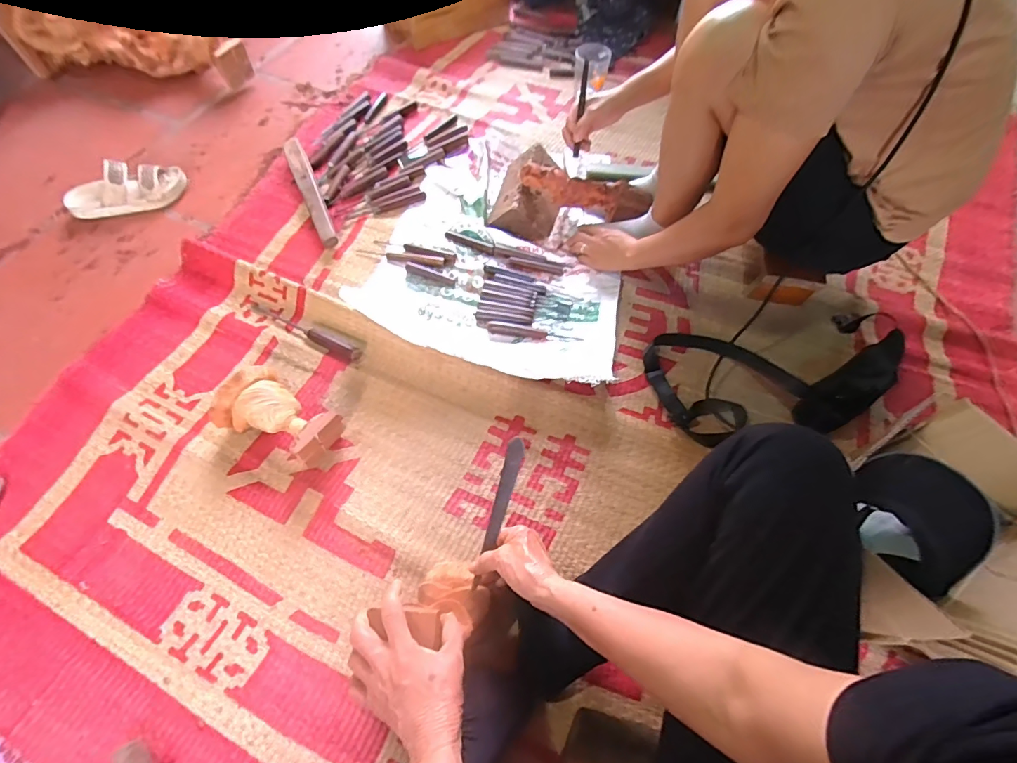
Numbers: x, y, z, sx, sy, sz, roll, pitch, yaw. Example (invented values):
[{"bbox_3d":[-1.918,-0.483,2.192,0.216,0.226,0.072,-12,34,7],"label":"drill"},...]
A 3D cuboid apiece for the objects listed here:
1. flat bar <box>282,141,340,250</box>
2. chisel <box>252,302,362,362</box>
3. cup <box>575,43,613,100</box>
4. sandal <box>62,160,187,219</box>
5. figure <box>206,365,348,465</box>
[{"bbox_3d":[-0.428,-0.412,1.000,0.040,0.039,0.317,-22,65,-12],"label":"flat bar"},{"bbox_3d":[-0.375,-0.093,0.846,0.249,0.026,0.032,23,64,10],"label":"chisel"},{"bbox_3d":[0.204,-0.780,1.151,0.080,0.080,0.092,-3,62,-3],"label":"cup"},{"bbox_3d":[-0.805,-0.404,0.968,0.220,0.074,0.078,-18,64,-10],"label":"sandal"},{"bbox_3d":[-0.360,0.057,0.732,0.176,0.081,0.112,28,65,12],"label":"figure"}]

